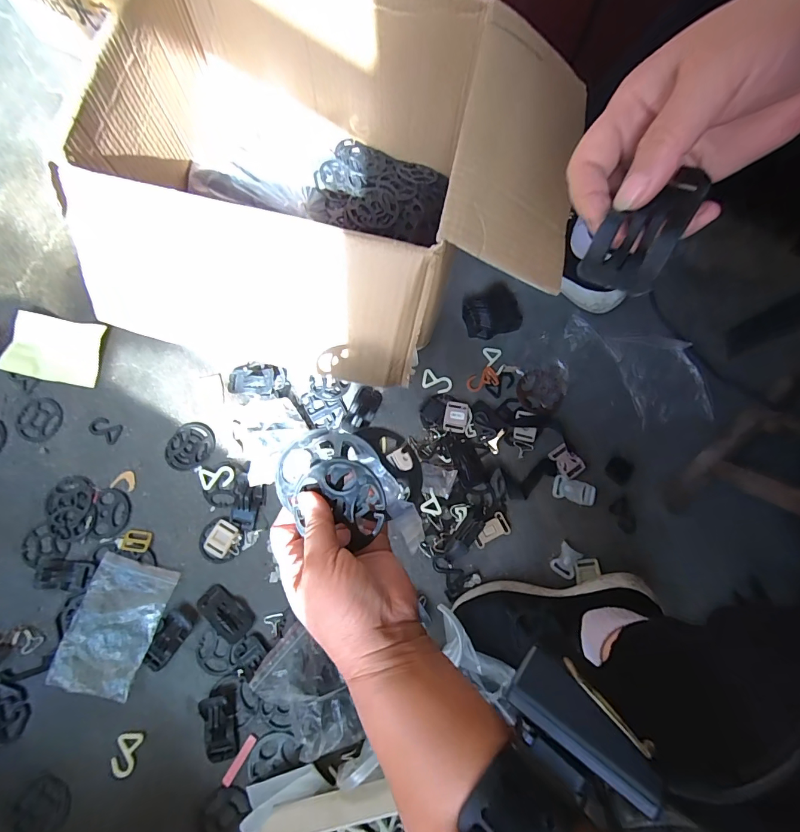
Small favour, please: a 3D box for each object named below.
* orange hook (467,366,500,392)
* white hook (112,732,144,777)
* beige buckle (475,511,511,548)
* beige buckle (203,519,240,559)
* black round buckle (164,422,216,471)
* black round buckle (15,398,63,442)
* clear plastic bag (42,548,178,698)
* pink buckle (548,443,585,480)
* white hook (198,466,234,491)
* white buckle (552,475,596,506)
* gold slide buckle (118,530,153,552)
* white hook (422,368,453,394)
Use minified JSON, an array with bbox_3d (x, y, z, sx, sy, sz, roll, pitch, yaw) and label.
[{"bbox_3d":[0.117,-0.049,0.576,0.044,0.004,0.028,-28,78,-8],"label":"orange hook"},{"bbox_3d":[-0.314,0.387,0.464,0.027,0.004,0.041,7,75,1],"label":"white hook"},{"bbox_3d":[0.117,0.147,0.525,0.049,0.009,0.029,-26,78,-8],"label":"beige buckle"},{"bbox_3d":[-0.230,0.157,0.522,0.033,0.010,0.042,24,76,4],"label":"beige buckle"},{"bbox_3d":[-0.285,0.041,0.550,0.059,0.004,0.065,19,76,3],"label":"black round buckle"},{"bbox_3d":[-0.489,0.005,0.550,0.061,0.004,0.059,0,76,-2],"label":"black round buckle"},{"bbox_3d":[-0.344,0.252,0.490,0.098,0.016,0.147,17,76,2],"label":"clear plastic bag"},{"bbox_3d":[0.228,0.062,0.556,0.033,0.006,0.044,-32,79,-9],"label":"pink buckle"},{"bbox_3d":[-0.244,0.081,0.538,0.046,0.005,0.028,-13,75,-4],"label":"white hook"},{"bbox_3d":[0.235,0.101,0.545,0.057,0.004,0.029,14,76,2],"label":"white buckle"},{"bbox_3d":[-0.335,0.158,0.515,0.036,0.004,0.026,8,76,0],"label":"gold slide buckle"},{"bbox_3d":[0.053,-0.048,0.582,0.044,0.004,0.027,20,76,3],"label":"white hook"}]

